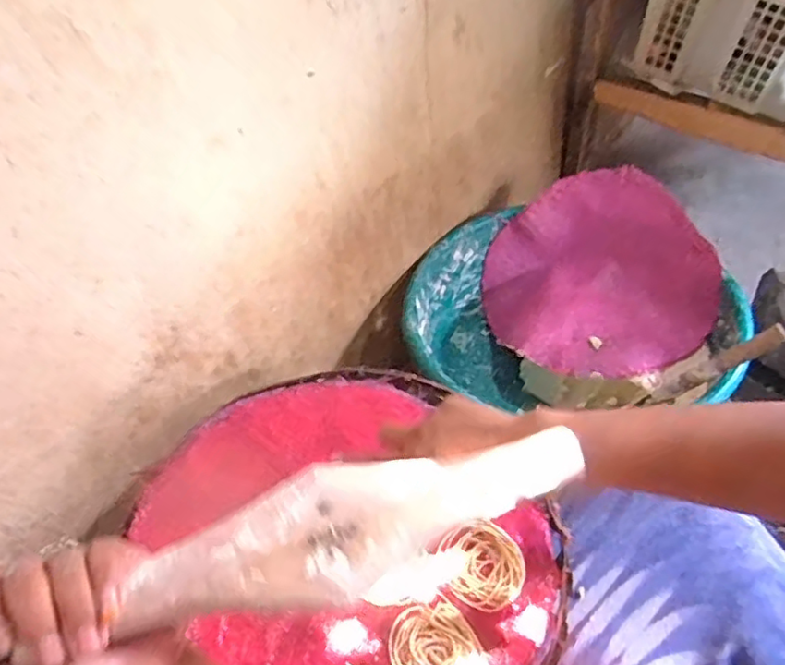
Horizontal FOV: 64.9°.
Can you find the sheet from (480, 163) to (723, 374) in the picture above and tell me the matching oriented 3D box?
[{"bbox_3d":[0.292,-0.074,0.895,0.297,0.075,0.298,-8,69,20],"label":"sheet"}]

